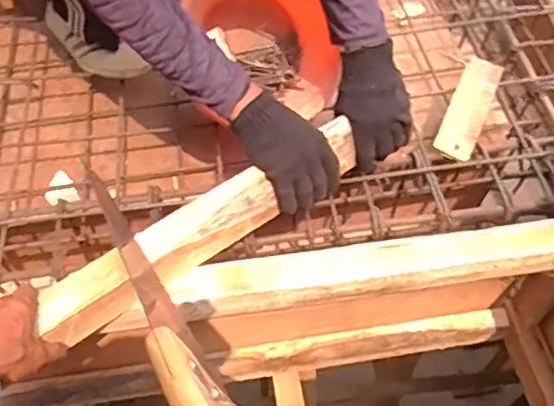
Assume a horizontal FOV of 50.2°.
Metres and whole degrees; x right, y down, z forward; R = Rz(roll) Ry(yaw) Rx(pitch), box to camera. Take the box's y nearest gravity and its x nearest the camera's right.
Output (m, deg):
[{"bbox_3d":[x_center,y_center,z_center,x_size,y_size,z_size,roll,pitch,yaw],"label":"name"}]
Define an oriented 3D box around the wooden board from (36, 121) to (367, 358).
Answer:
[{"bbox_3d":[-0.080,0.026,0.713,0.435,0.064,0.053,-33,61,-22],"label":"wooden board"}]

